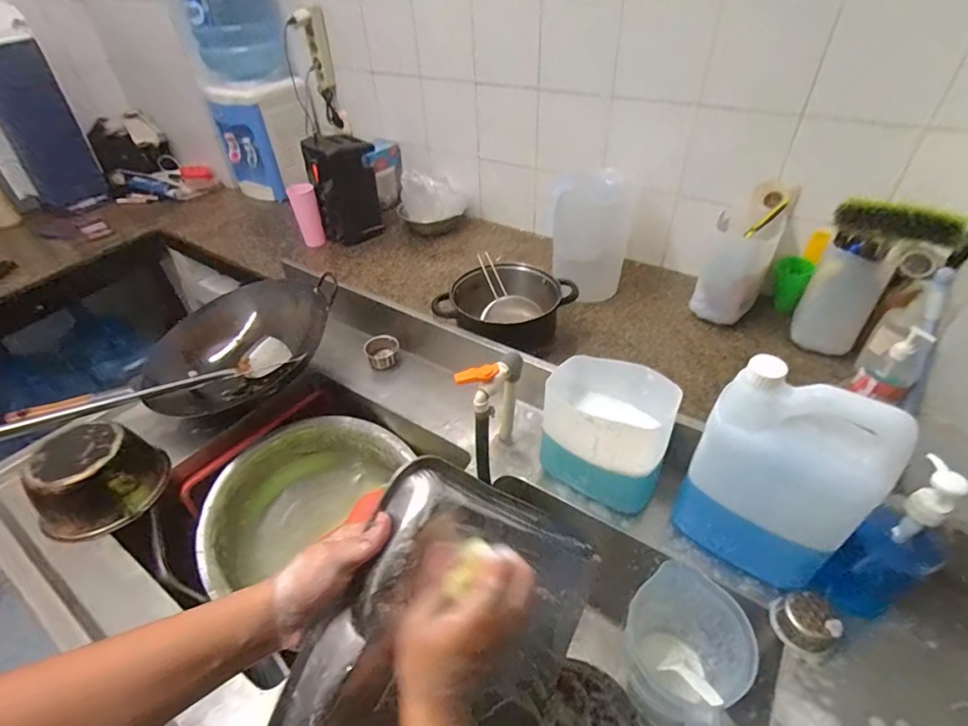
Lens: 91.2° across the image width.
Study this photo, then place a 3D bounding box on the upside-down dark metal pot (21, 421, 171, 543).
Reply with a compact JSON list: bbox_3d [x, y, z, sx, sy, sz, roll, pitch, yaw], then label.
[{"bbox_3d":[-0.654,0.189,0.794,0.165,0.111,0.178,-2,41,1],"label":"upside-down dark metal pot"}]

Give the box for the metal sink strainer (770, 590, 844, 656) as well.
[{"bbox_3d":[0.415,0.331,0.611,0.065,0.040,0.068,-2,41,1],"label":"metal sink strainer"}]

